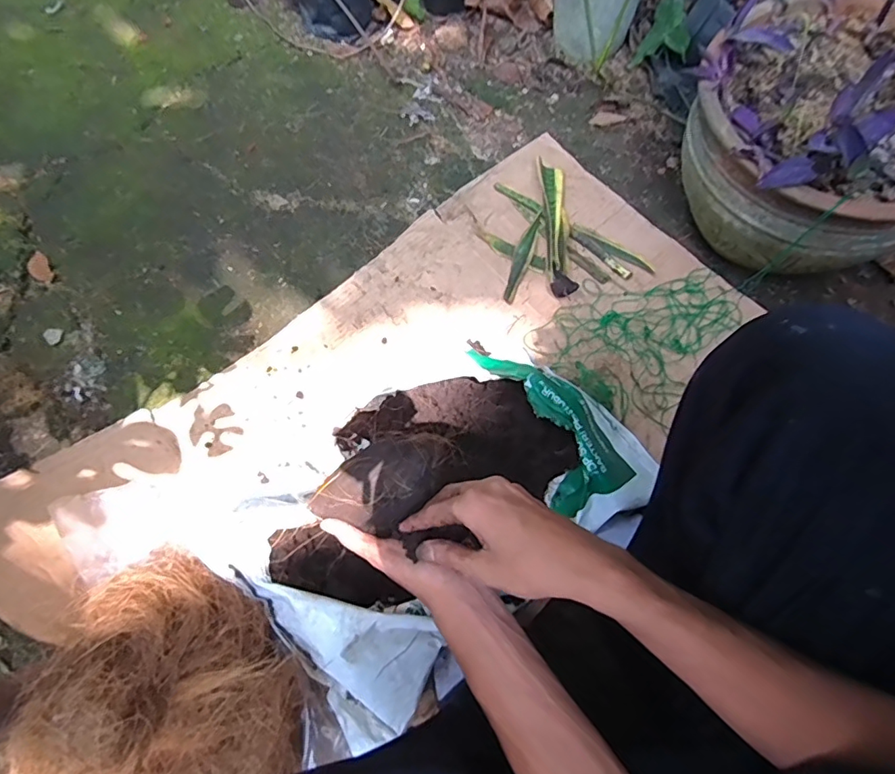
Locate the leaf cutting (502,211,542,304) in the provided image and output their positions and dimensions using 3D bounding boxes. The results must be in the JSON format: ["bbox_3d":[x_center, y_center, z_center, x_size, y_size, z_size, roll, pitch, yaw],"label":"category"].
[{"bbox_3d":[0.112,-0.197,0.771,0.024,0.008,0.159,19,74,5],"label":"leaf cutting"}]

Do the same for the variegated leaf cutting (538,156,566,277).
[{"bbox_3d":[0.161,-0.260,0.791,0.038,0.027,0.210,2,73,0],"label":"variegated leaf cutting"}]

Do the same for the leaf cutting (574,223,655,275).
[{"bbox_3d":[0.248,-0.209,0.779,0.135,0.010,0.025,36,76,9],"label":"leaf cutting"}]

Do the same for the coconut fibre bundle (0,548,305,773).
[{"bbox_3d":[-0.257,0.322,0.479,0.226,0.219,0.259,24,74,6],"label":"coconut fibre bundle"}]

